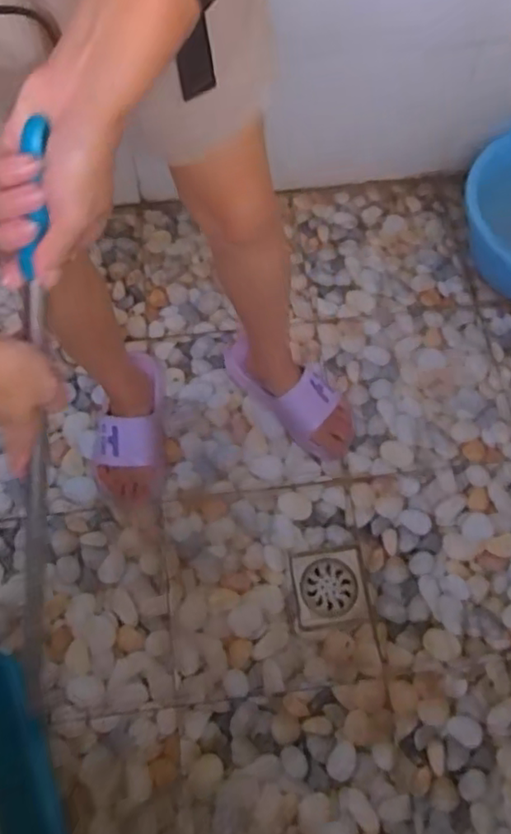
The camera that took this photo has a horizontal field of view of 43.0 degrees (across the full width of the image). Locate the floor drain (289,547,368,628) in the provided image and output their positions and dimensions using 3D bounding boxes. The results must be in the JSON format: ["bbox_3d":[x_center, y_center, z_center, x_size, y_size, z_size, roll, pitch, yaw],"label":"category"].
[{"bbox_3d":[0.112,0.259,0.987,0.107,0.005,0.108,-7,64,-3],"label":"floor drain"}]

